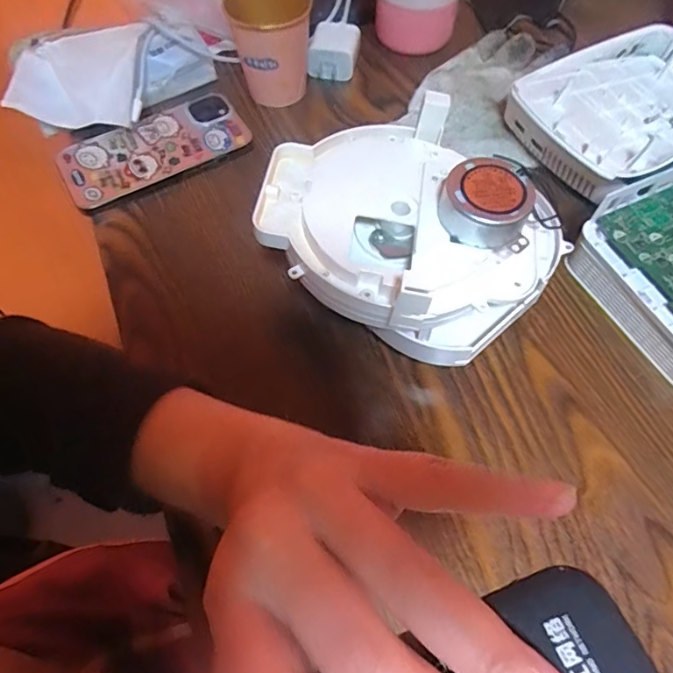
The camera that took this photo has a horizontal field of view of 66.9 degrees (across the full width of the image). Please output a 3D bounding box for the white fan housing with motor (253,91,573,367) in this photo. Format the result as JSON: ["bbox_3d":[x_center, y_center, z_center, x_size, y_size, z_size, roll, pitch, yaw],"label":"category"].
[{"bbox_3d":[0.045,-0.070,0.311,0.169,0.080,0.149,35,67,17],"label":"white fan housing with motor"}]

